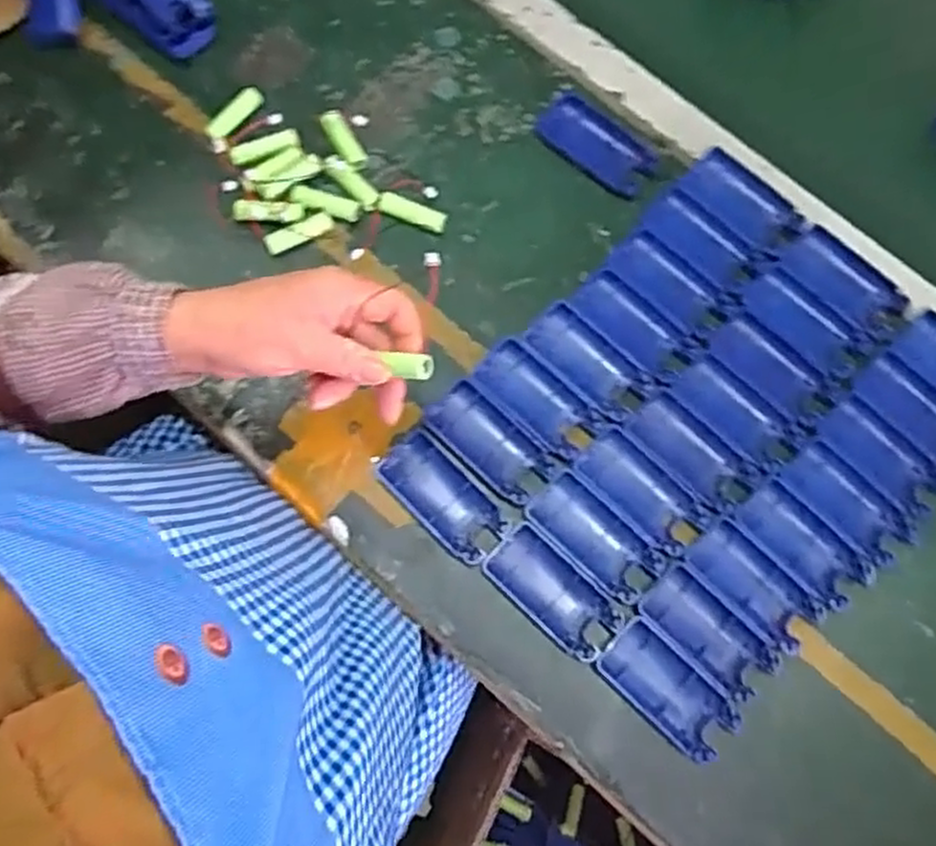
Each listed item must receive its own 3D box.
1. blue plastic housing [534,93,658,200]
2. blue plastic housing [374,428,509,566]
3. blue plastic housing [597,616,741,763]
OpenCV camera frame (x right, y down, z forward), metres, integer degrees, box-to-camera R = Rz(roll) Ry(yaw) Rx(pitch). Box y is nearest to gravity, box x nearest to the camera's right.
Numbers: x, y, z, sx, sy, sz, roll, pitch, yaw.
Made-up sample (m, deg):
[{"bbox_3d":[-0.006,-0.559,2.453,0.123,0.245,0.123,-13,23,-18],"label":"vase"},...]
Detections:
[{"bbox_3d":[0.101,-0.219,0.601,0.096,0.009,0.050,39,78,7],"label":"blue plastic housing"},{"bbox_3d":[-0.018,0.050,0.523,0.043,0.008,0.095,-43,81,-11],"label":"blue plastic housing"},{"bbox_3d":[0.130,0.175,0.502,0.091,0.012,0.044,43,79,8],"label":"blue plastic housing"}]

